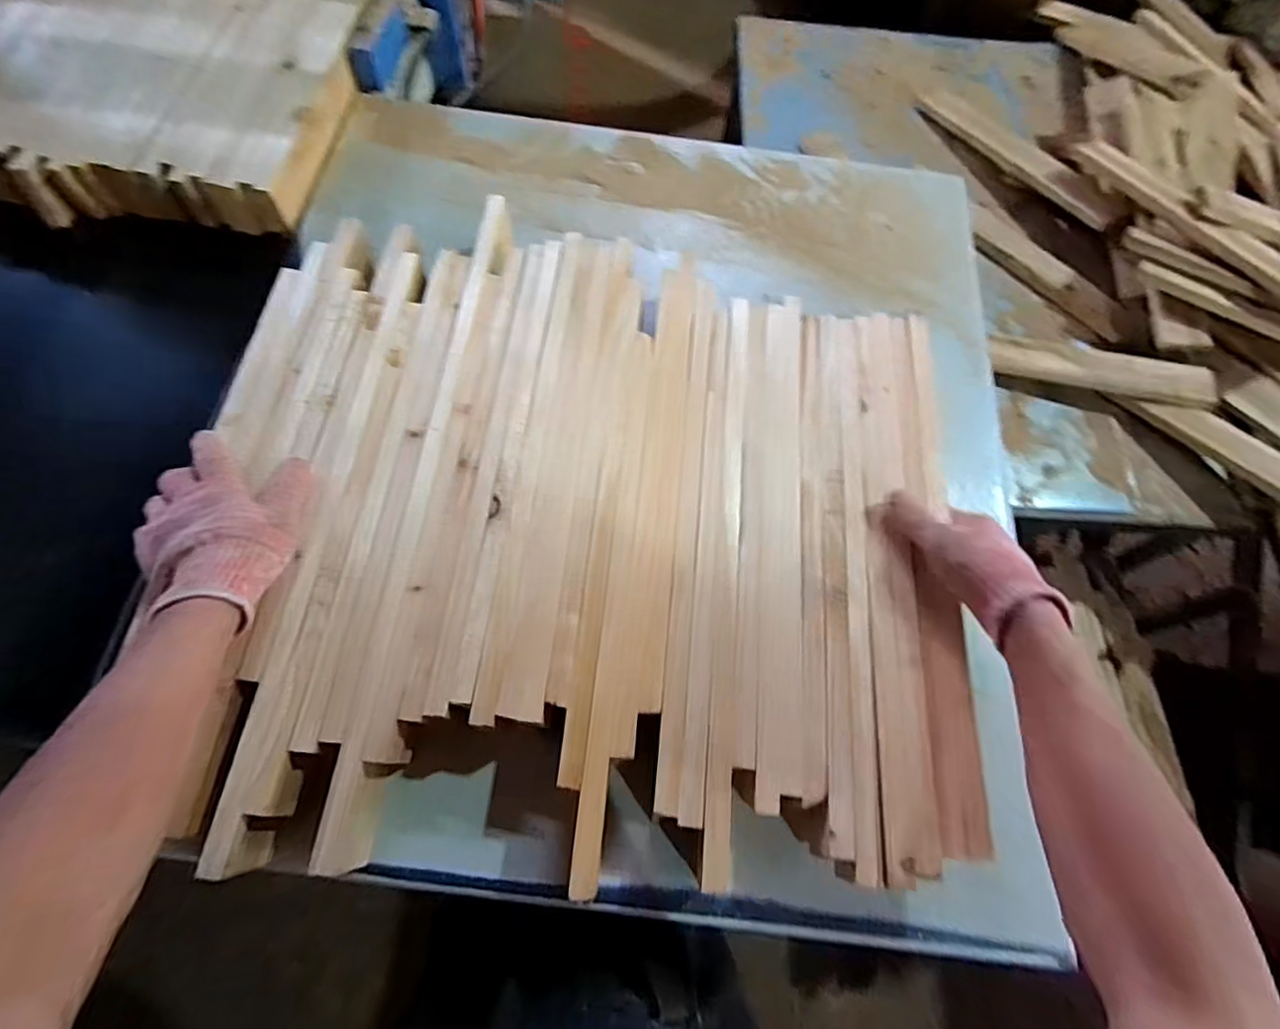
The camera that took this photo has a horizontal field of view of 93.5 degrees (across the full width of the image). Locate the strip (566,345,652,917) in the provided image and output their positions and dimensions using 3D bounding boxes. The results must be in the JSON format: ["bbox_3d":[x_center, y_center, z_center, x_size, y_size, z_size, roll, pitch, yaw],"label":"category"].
[{"bbox_3d":[-0.017,0.044,0.520,0.021,0.020,0.483,6,67,1],"label":"strip"}]

